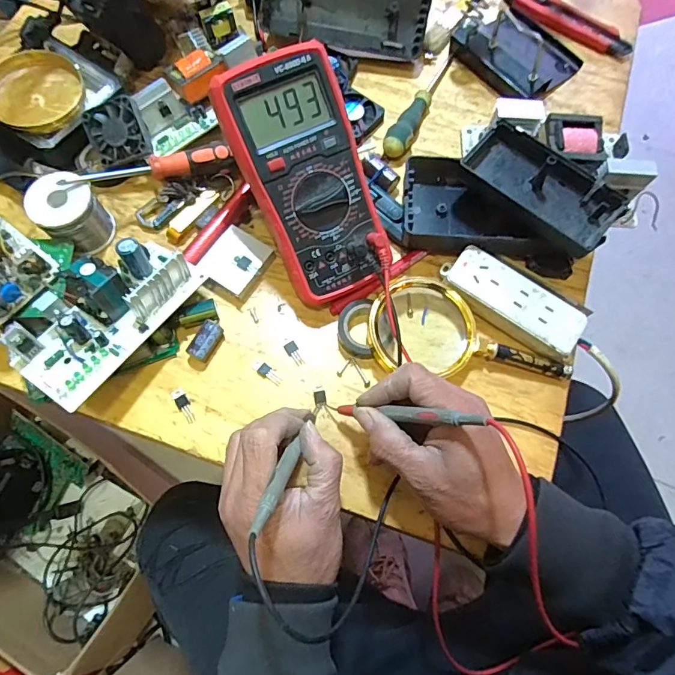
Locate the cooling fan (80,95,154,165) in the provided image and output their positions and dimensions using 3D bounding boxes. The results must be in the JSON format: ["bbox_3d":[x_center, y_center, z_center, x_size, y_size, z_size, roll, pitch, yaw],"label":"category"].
[{"bbox_3d":[-0.199,-0.185,0.422,0.050,0.007,0.053,-16,105,9],"label":"cooling fan"}]

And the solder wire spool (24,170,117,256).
[{"bbox_3d":[-0.232,-0.108,0.408,0.046,0.057,0.050,1,71,-1],"label":"solder wire spool"}]

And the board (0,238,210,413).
[{"bbox_3d":[-0.178,-0.020,0.362,0.068,0.046,0.144,34,73,9],"label":"board"}]

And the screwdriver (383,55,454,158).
[{"bbox_3d":[0.085,-0.244,0.479,0.023,0.020,0.152,25,72,7],"label":"screwdriver"}]

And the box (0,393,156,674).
[{"bbox_3d":[-0.468,0.304,0.761,0.424,0.173,0.248,31,73,9],"label":"box"}]

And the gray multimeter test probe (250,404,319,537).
[{"bbox_3d":[-0.030,0.079,0.322,0.009,0.137,0.012,20,110,5],"label":"gray multimeter test probe"}]

